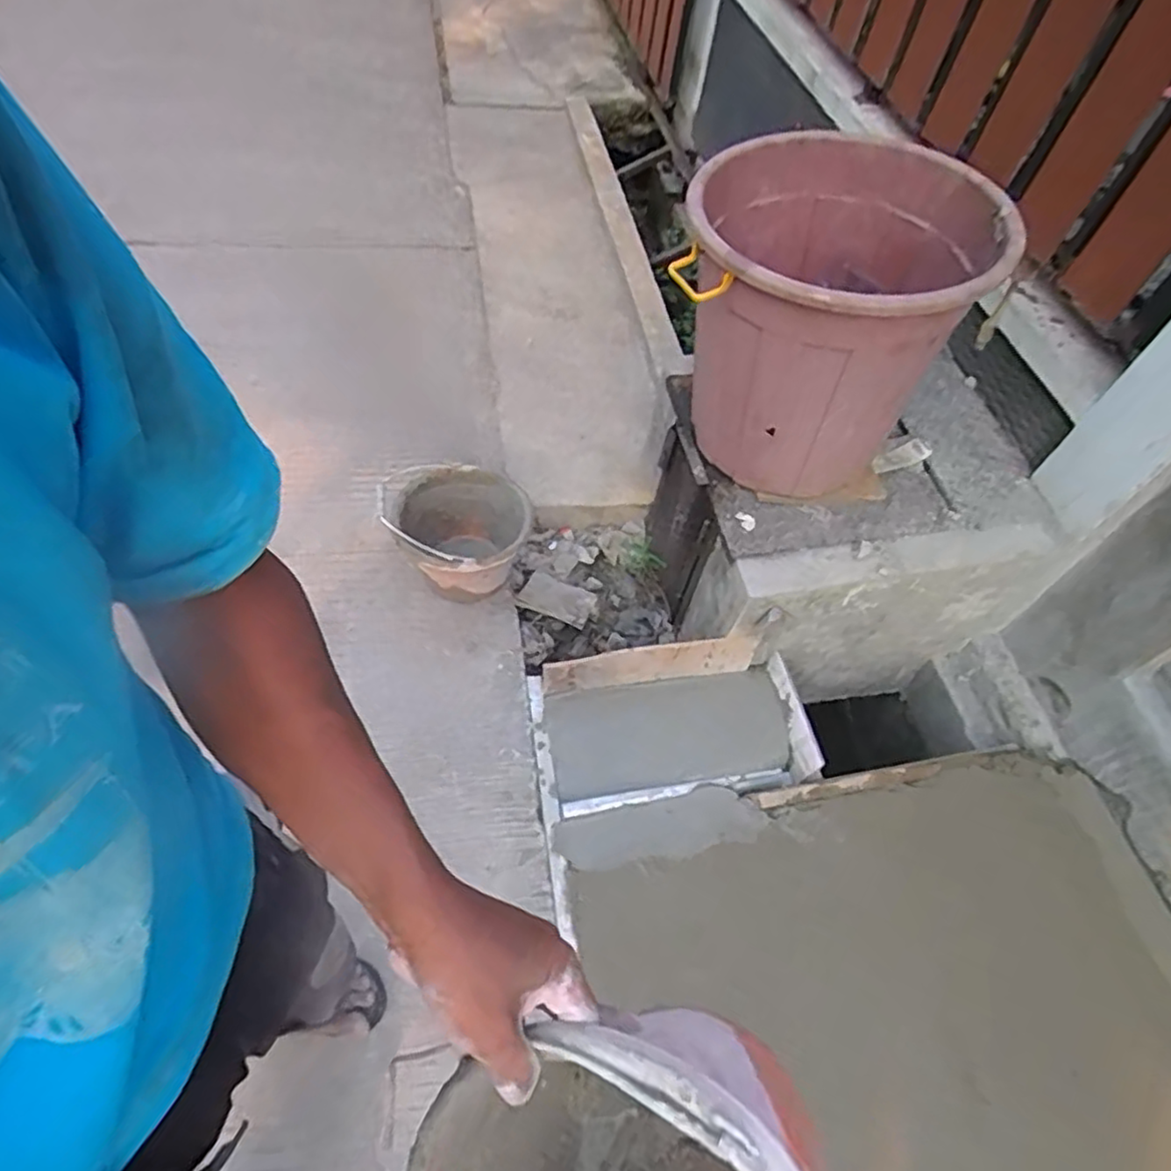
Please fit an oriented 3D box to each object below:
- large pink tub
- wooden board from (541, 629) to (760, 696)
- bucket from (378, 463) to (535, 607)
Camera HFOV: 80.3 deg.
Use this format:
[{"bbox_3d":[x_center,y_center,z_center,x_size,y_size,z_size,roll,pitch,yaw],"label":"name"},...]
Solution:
[{"bbox_3d":[0.381,-0.450,1.199,0.448,0.456,0.490,3,54,-4],"label":"large pink tub"},{"bbox_3d":[0.119,0.152,1.317,0.397,0.143,0.022,-5,55,-9],"label":"wooden board"},{"bbox_3d":[-0.268,-0.100,1.431,0.295,0.194,0.242,18,55,7],"label":"bucket"}]

